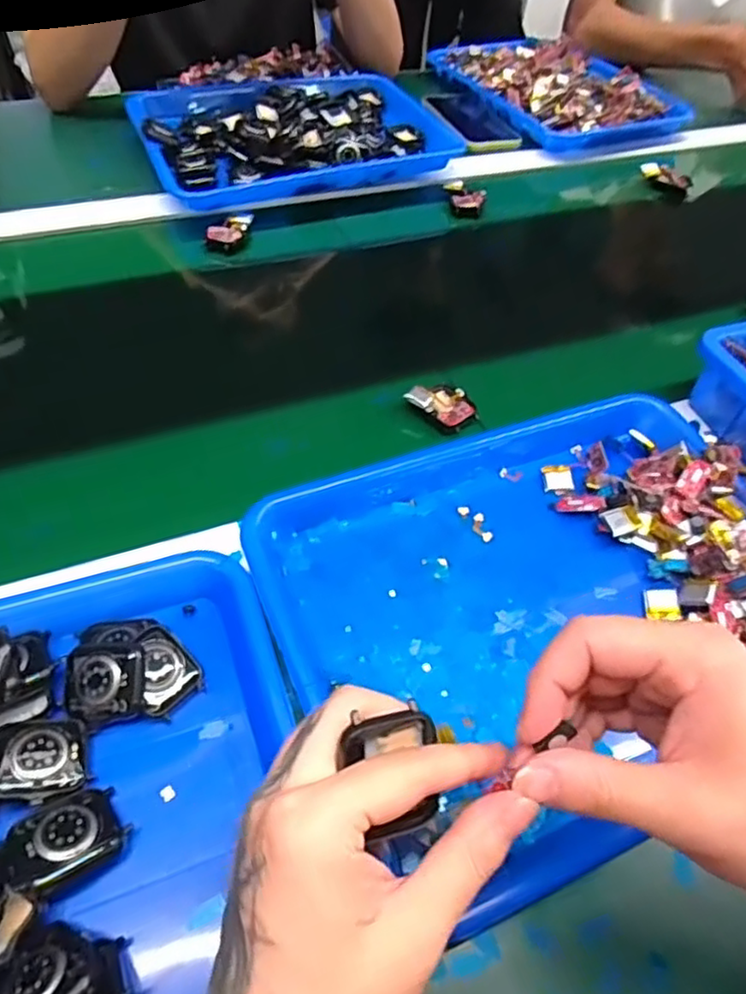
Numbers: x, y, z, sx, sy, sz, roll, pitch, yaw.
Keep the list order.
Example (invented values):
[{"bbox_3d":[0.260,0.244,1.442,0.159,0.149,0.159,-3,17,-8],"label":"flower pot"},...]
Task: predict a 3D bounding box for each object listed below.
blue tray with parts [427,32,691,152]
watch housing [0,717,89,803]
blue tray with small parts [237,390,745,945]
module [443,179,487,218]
[{"bbox_3d":[0.245,-0.551,0.862,0.216,0.038,0.301,-21,57,-21],"label":"blue tray with parts"},{"bbox_3d":[-0.159,0.123,0.306,0.037,0.011,0.038,-13,55,-15],"label":"watch housing"},{"bbox_3d":[0.114,0.057,0.403,0.341,0.047,0.267,-17,56,-18],"label":"blue tray with small parts"},{"bbox_3d":[0.100,-0.330,0.718,0.046,0.019,0.043,9,52,1],"label":"module"}]

